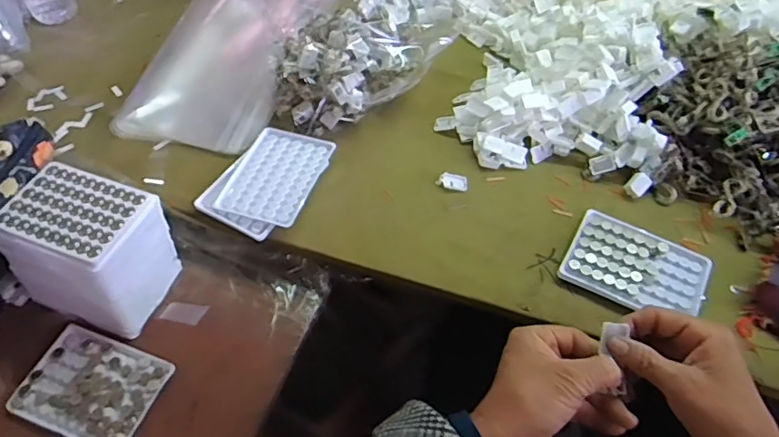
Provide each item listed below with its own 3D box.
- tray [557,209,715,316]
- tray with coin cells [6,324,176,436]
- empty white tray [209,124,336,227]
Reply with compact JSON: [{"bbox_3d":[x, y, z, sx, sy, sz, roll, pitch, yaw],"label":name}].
[{"bbox_3d":[0.252,0.048,0.558,0.135,0.013,0.096,22,57,16],"label":"tray"},{"bbox_3d":[-0.288,0.162,0.531,0.128,0.007,0.093,18,56,13],"label":"tray with coin cells"},{"bbox_3d":[-0.128,-0.051,0.622,0.095,0.006,0.130,15,55,11],"label":"empty white tray"}]

